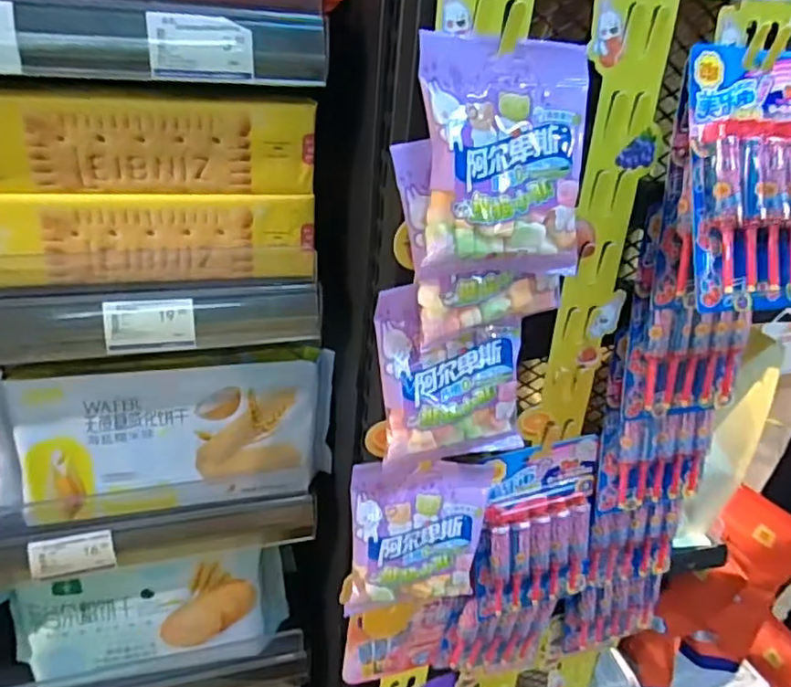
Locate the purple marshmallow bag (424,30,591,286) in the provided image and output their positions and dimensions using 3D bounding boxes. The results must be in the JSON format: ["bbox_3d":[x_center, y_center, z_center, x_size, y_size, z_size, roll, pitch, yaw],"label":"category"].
[{"bbox_3d":[0.069,-0.112,0.386,0.111,0.134,0.038,-8,29,-23],"label":"purple marshmallow bag"}]

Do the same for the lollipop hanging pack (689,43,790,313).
[{"bbox_3d":[0.257,-0.115,0.425,0.108,0.177,0.022,-4,1,-17],"label":"lollipop hanging pack"}]

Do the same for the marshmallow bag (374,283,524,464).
[{"bbox_3d":[0.044,0.026,0.452,0.116,0.129,0.022,-4,28,-16],"label":"marshmallow bag"}]

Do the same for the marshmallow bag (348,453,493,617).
[{"bbox_3d":[0.020,0.157,0.513,0.113,0.129,0.027,-2,27,-13],"label":"marshmallow bag"}]

